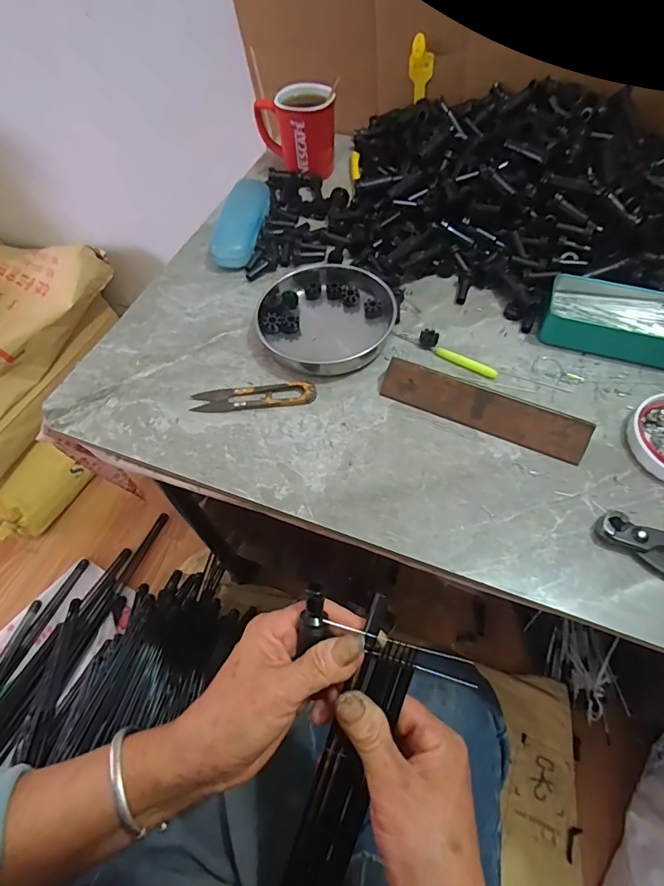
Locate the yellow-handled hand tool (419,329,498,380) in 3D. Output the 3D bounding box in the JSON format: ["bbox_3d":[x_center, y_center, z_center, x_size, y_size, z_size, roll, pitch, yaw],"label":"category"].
[{"bbox_3d":[0.124,-0.089,0.444,0.084,0.013,0.018,32,64,20],"label":"yellow-handled hand tool"}]

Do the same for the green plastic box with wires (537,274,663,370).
[{"bbox_3d":[0.292,-0.122,0.447,0.154,0.034,0.080,14,59,11],"label":"green plastic box with wires"}]

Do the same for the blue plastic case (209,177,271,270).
[{"bbox_3d":[-0.111,-0.271,0.560,0.054,0.032,0.154,5,58,5],"label":"blue plastic case"}]

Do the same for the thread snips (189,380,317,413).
[{"bbox_3d":[-0.074,-0.044,0.425,0.116,0.010,0.026,-3,57,0],"label":"thread snips"}]

